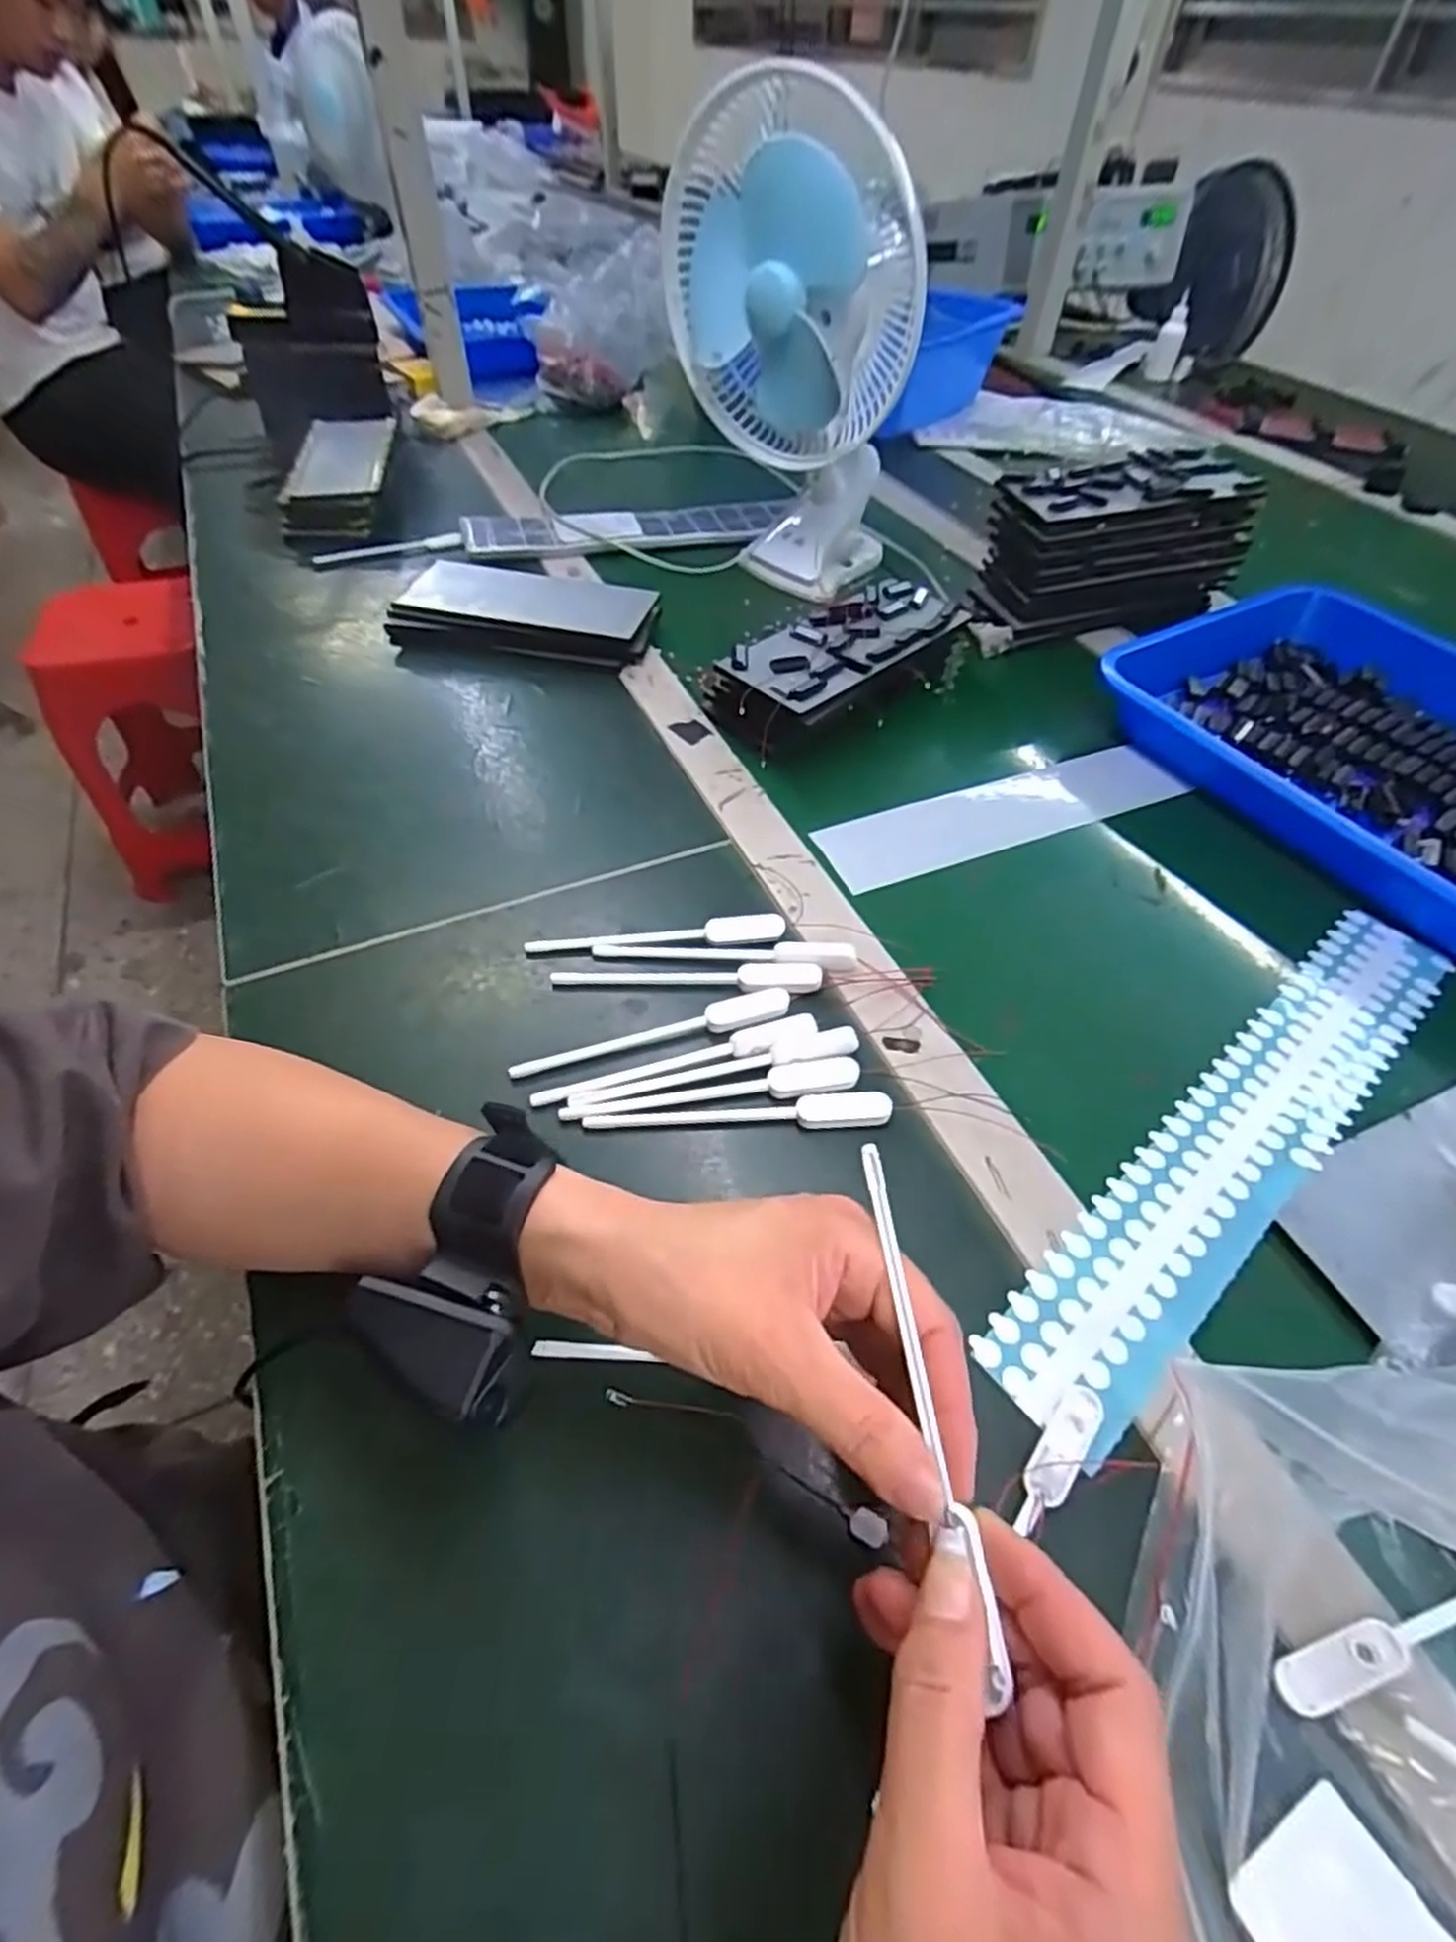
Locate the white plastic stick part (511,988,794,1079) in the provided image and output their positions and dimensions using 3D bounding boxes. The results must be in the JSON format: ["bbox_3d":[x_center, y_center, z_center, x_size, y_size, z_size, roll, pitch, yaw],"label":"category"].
[{"bbox_3d":[-0.038,0.032,0.401,0.144,0.005,0.019,-12,52,-10],"label":"white plastic stick part"}]

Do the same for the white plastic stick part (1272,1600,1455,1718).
[{"bbox_3d":[0.219,0.219,0.255,0.089,0.004,0.015,-12,52,-10],"label":"white plastic stick part"}]

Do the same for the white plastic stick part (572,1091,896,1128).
[{"bbox_3d":[0.005,0.068,0.373,0.144,0.008,0.015,0,51,-1],"label":"white plastic stick part"}]

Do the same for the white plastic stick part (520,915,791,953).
[{"bbox_3d":[-0.041,-0.021,0.443,0.145,0.010,0.018,-2,51,-2],"label":"white plastic stick part"}]

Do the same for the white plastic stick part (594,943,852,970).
[{"bbox_3d":[-0.002,-0.011,0.430,0.142,0.007,0.015,4,51,3],"label":"white plastic stick part"}]

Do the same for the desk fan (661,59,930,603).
[{"bbox_3d":[0.049,-0.491,0.640,0.186,0.312,0.150,0,51,-1],"label":"desk fan"}]

